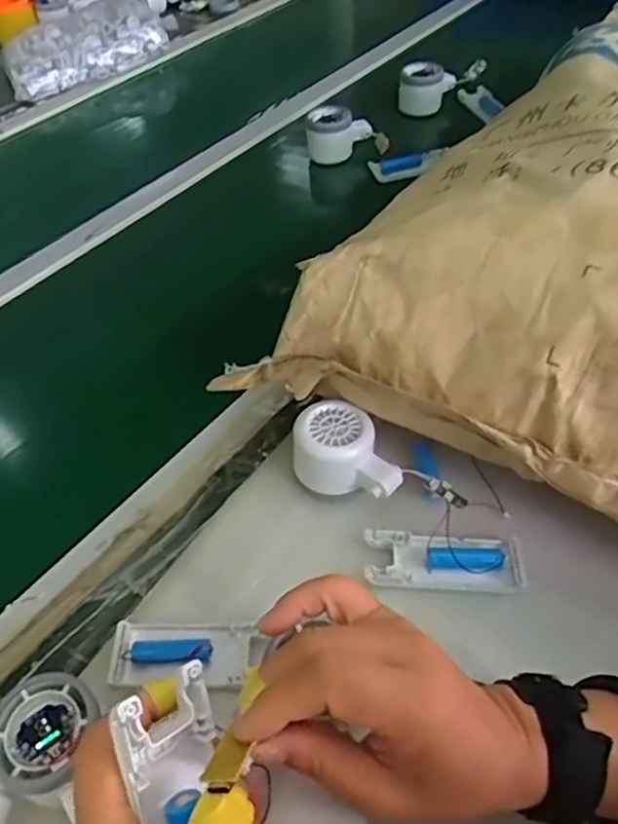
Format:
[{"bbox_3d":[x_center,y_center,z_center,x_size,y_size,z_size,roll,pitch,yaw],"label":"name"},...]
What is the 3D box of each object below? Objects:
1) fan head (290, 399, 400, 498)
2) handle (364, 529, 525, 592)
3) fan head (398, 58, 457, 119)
[{"bbox_3d":[0.029,0.032,0.483,0.079,0.046,0.060,11,50,15],"label":"fan head"},{"bbox_3d":[0.090,0.098,0.443,0.102,0.021,0.040,-1,48,5],"label":"handle"},{"bbox_3d":[0.165,-0.440,0.906,0.083,0.060,0.051,1,48,6],"label":"fan head"}]

